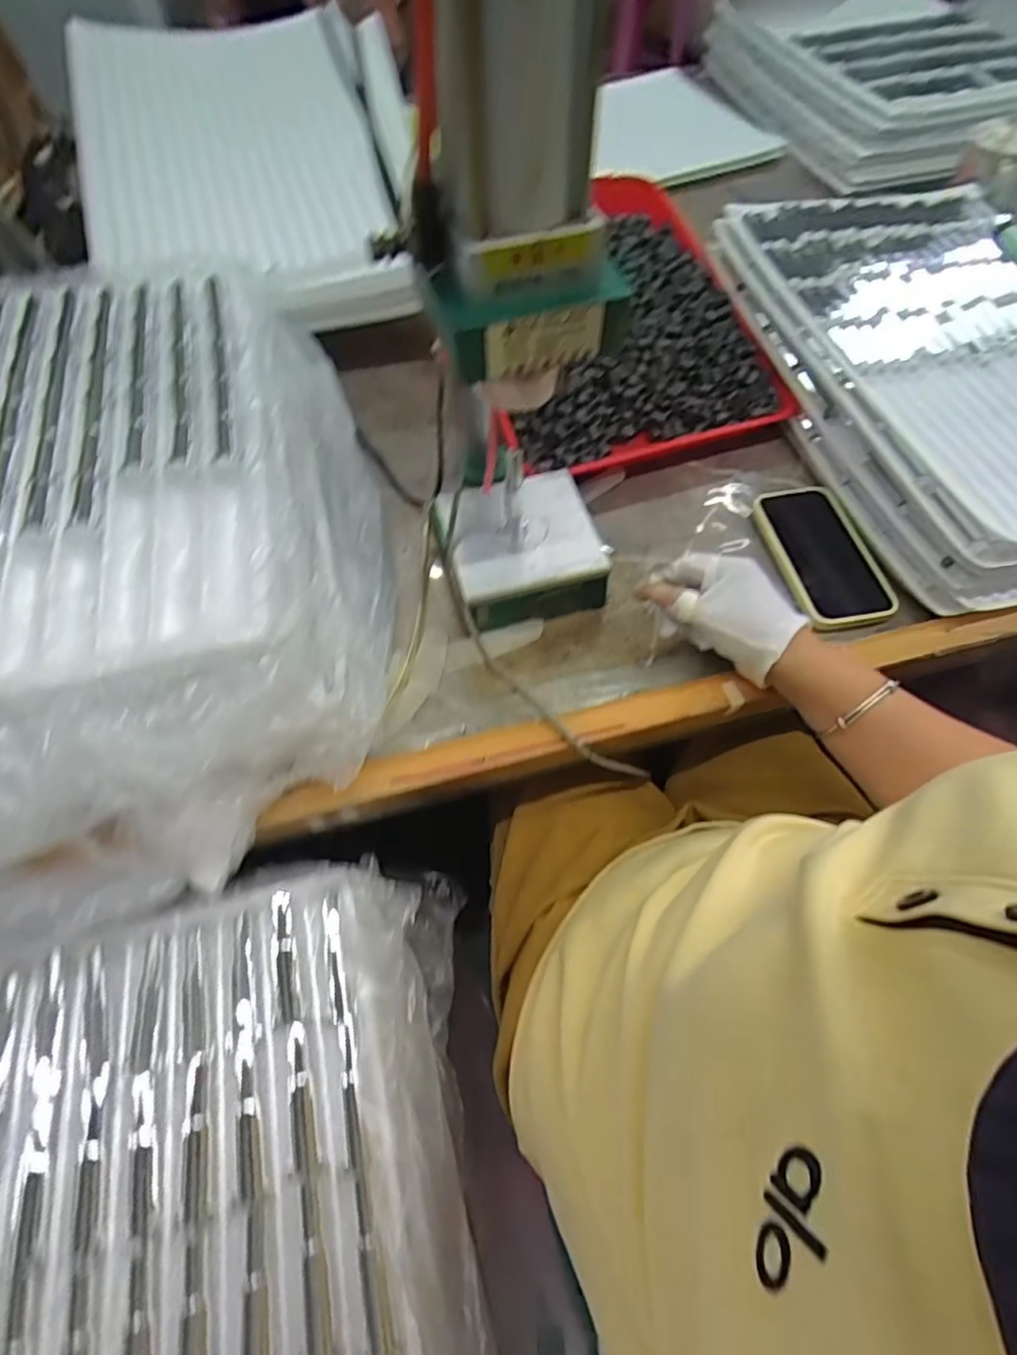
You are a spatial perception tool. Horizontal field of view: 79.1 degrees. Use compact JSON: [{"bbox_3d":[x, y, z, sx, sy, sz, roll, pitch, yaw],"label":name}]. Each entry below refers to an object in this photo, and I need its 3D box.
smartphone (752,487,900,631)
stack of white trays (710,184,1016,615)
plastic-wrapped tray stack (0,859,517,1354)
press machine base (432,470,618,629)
[{"bbox_3d":[0.280,-0.112,0.554,0.081,0.015,0.156,-5,61,-1],"label":"smartphone"},{"bbox_3d":[0.447,-0.306,0.611,0.319,0.097,0.505,-13,61,-6],"label":"stack of white trays"},{"bbox_3d":[-0.202,0.367,0.319,0.401,0.103,0.482,-9,61,-4],"label":"plastic-wrapped tray stack"},{"bbox_3d":[0.012,-0.110,0.533,0.124,0.055,0.122,-16,61,-7],"label":"press machine base"}]

